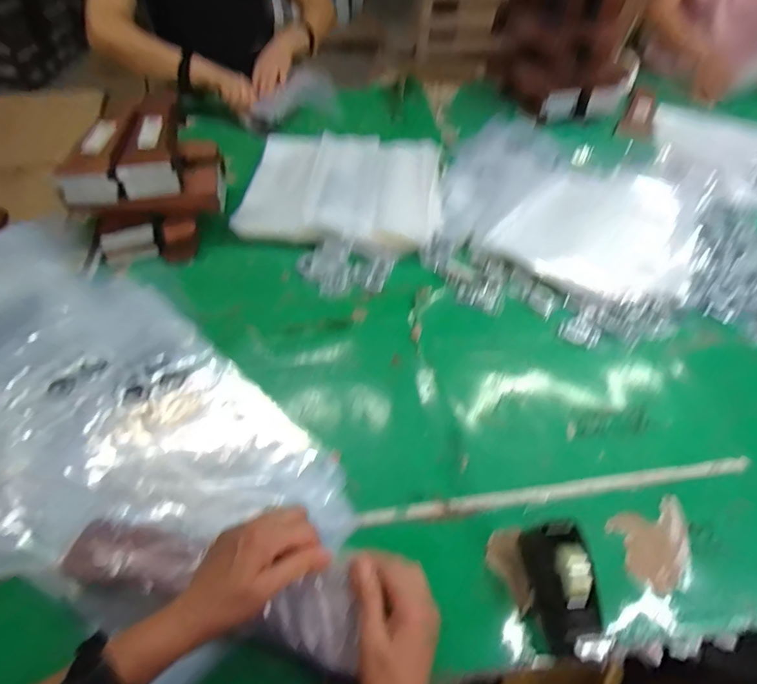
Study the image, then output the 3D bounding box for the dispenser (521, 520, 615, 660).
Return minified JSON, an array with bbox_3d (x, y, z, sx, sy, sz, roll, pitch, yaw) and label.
[{"bbox_3d":[0.181,0.241,0.431,0.044,0.066,0.116,-3,53,-4],"label":"dispenser"}]

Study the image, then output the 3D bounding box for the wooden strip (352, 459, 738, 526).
[{"bbox_3d":[0.213,0.176,0.519,0.473,0.013,0.017,-6,54,-6],"label":"wooden strip"}]

